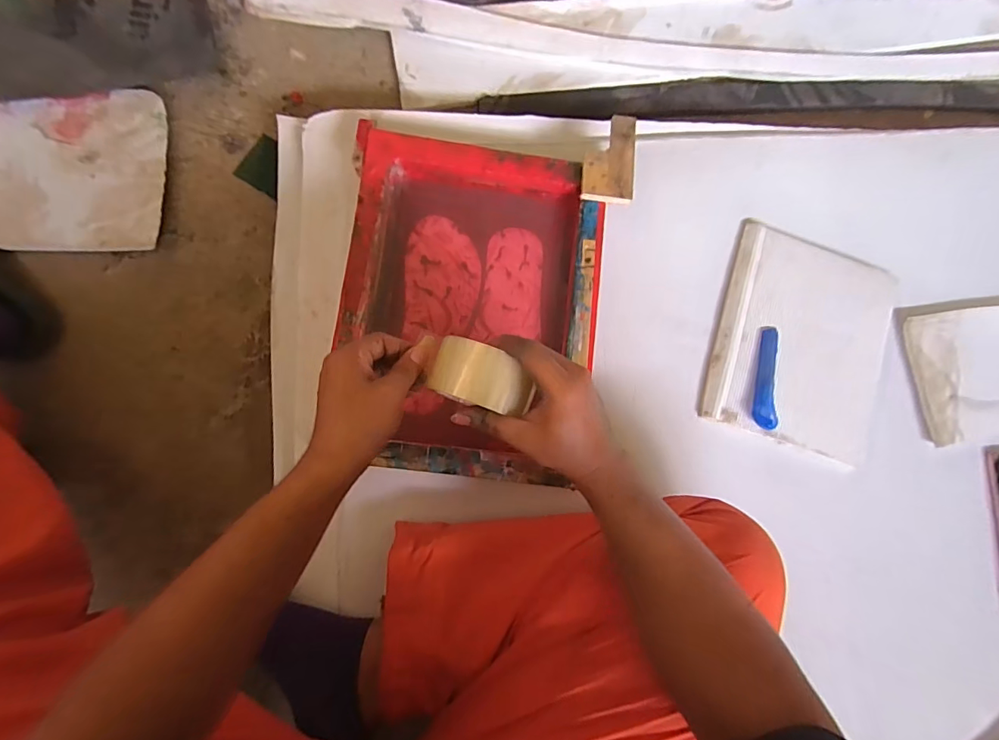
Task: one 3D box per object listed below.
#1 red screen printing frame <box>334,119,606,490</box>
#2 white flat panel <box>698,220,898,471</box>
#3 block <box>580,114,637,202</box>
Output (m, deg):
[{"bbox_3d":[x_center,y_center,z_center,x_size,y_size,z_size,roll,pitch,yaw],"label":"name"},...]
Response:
[{"bbox_3d":[-0.039,-0.079,0.620,0.314,0.064,0.415,7,81,-6],"label":"red screen printing frame"},{"bbox_3d":[0.423,-0.038,0.665,0.234,0.024,0.288,19,80,-3],"label":"white flat panel"},{"bbox_3d":[0.143,-0.276,0.623,0.064,0.018,0.118,5,81,-6],"label":"block"}]

